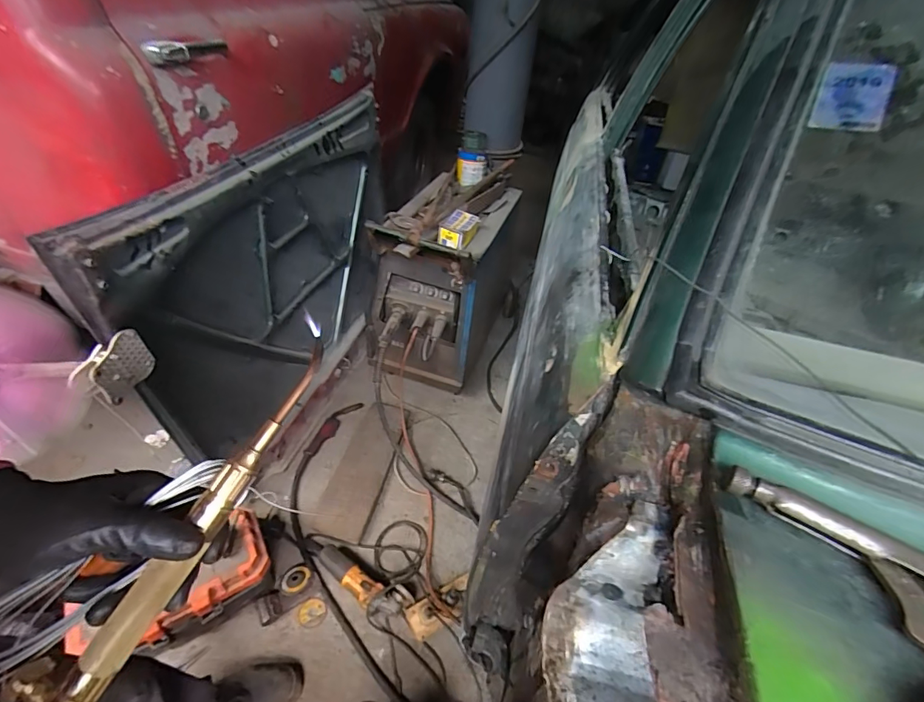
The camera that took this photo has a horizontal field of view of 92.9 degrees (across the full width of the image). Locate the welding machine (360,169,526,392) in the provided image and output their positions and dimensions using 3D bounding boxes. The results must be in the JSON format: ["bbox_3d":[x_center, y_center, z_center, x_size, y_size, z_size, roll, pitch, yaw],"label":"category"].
[{"bbox_3d":[-0.090,-0.219,1.548,0.362,0.620,0.588,17,45,11],"label":"welding machine"}]

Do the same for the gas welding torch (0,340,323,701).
[{"bbox_3d":[-0.227,0.156,0.320,0.058,0.040,0.392,26,73,21],"label":"gas welding torch"}]

